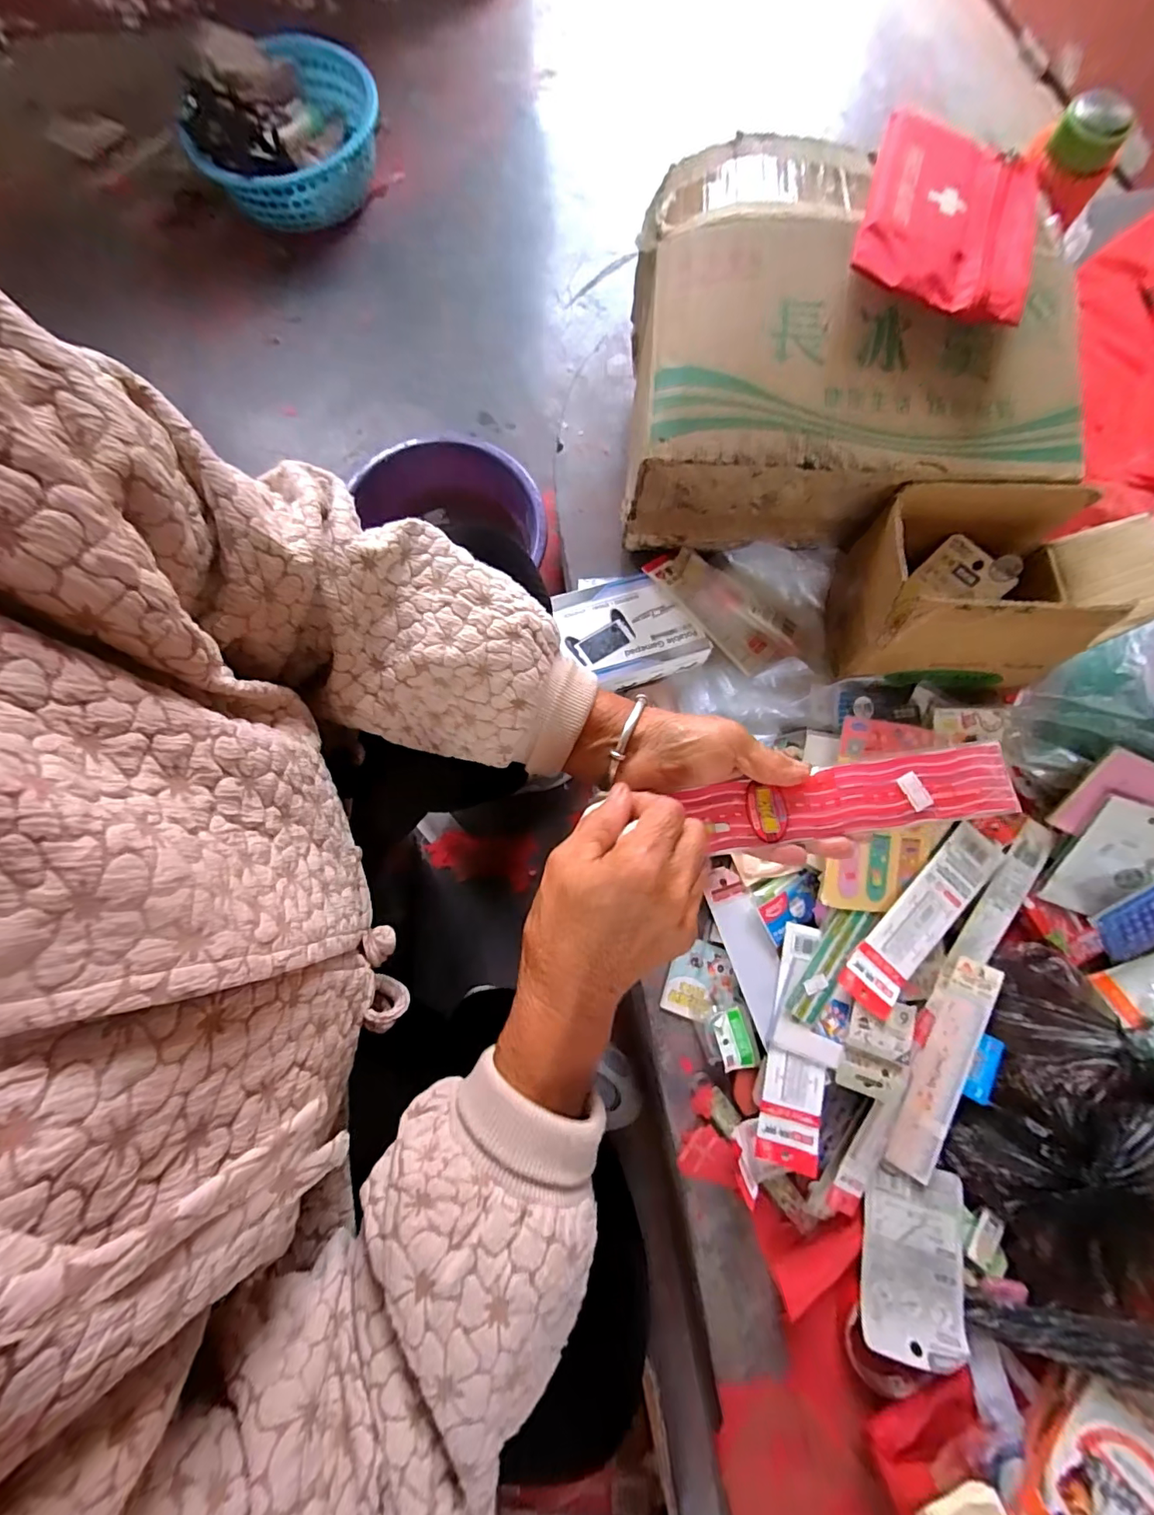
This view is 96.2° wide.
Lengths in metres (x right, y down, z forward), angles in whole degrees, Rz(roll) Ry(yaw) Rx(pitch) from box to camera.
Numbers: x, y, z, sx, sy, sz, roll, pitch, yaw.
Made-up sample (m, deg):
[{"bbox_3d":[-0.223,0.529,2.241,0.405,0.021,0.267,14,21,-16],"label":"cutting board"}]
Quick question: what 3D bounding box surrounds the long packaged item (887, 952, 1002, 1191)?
[{"bbox_3d":[0.338,0.284,0.476,0.043,0.018,0.199,28,80,6],"label":"long packaged item"}]

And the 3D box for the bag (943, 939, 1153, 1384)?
[{"bbox_3d":[0.462,0.348,0.417,0.227,0.110,0.305,24,80,5],"label":"bag"}]

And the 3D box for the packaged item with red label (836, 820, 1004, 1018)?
[{"bbox_3d":[0.327,0.151,0.489,0.049,0.009,0.202,44,81,7],"label":"packaged item with red label"}]

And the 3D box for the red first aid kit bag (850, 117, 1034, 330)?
[{"bbox_3d":[0.326,-0.474,0.448,0.145,0.033,0.228,20,79,5],"label":"red first aid kit bag"}]

